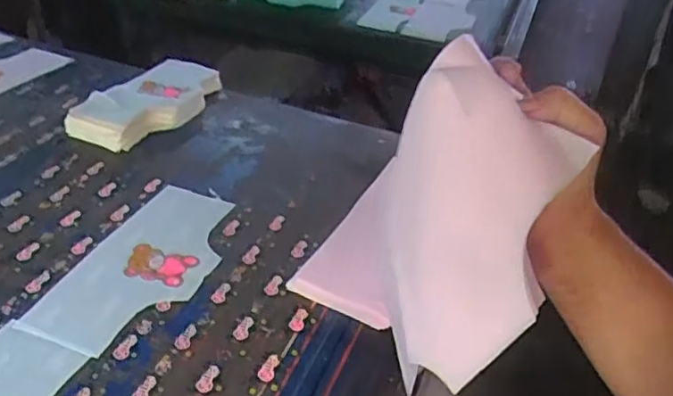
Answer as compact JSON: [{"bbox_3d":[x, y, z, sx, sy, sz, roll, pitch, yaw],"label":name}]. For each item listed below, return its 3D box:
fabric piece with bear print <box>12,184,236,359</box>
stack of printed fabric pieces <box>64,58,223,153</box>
[{"bbox_3d":[-0.235,0.078,0.774,0.159,0.010,0.301,16,35,14],"label":"fabric piece with bear print"},{"bbox_3d":[-0.315,-0.177,1.077,0.138,0.052,0.300,18,39,20],"label":"stack of printed fabric pieces"}]

